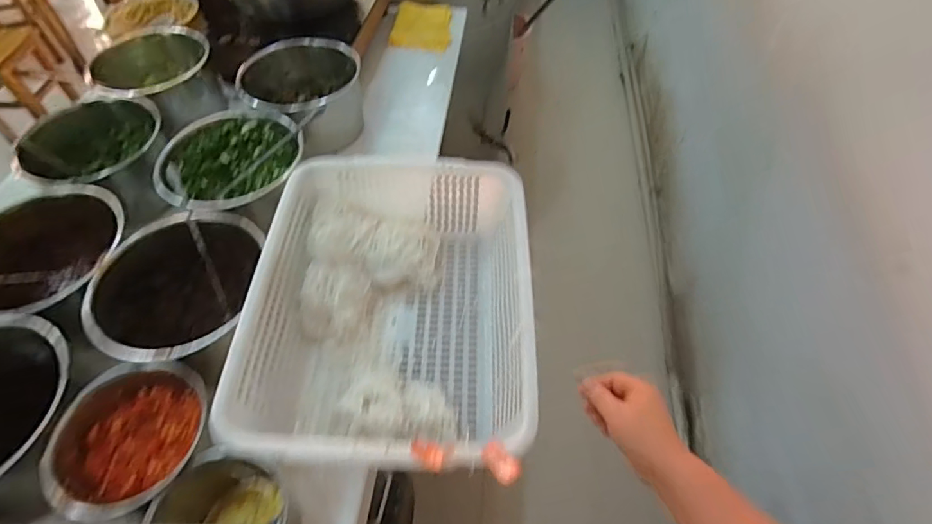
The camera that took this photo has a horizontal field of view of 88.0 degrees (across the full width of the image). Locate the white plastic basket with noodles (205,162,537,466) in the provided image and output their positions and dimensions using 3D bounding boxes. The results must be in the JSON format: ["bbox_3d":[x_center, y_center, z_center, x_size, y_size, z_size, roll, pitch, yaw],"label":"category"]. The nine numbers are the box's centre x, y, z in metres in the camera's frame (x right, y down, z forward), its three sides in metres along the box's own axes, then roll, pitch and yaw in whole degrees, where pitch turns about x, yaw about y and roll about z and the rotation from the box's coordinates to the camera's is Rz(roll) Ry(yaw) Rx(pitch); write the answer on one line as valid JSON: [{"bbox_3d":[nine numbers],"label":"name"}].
[{"bbox_3d":[-0.091,0.049,0.665,0.340,0.134,0.447,1,54,1],"label":"white plastic basket with noodles"}]

